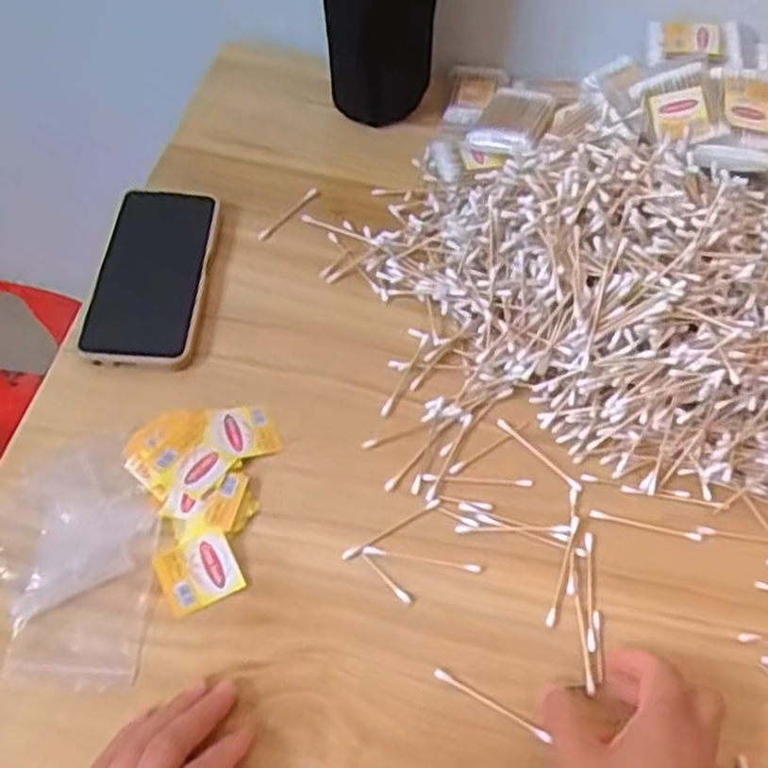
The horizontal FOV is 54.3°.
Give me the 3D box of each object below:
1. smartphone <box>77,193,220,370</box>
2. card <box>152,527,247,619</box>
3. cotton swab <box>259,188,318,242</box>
[{"bbox_3d":[-0.170,-0.083,0.551,0.076,0.013,0.157,3,55,-3],"label":"smartphone"},{"bbox_3d":[-0.108,0.109,0.434,0.043,0.004,0.038,-22,72,-21],"label":"card"},{"bbox_3d":[-0.076,-0.136,0.596,0.008,0.007,0.066,35,59,18],"label":"cotton swab"}]

